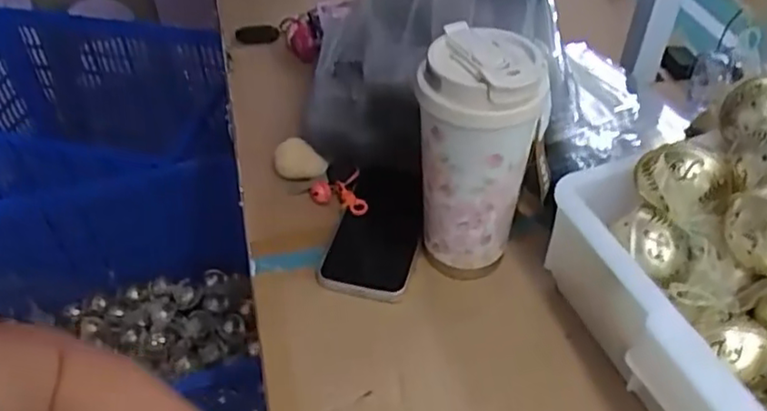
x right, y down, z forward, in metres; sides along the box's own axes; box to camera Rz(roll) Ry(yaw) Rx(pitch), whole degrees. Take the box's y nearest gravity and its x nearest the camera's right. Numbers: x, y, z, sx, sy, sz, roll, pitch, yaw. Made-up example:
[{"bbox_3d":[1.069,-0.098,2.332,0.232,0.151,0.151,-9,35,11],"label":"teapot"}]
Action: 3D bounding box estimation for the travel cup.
[{"bbox_3d":[0.070,-0.030,0.494,0.083,0.191,0.080,8,45,9],"label":"travel cup"}]

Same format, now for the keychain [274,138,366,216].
[{"bbox_3d":[-0.053,-0.027,0.598,0.102,0.030,0.040,23,49,23],"label":"keychain"}]

